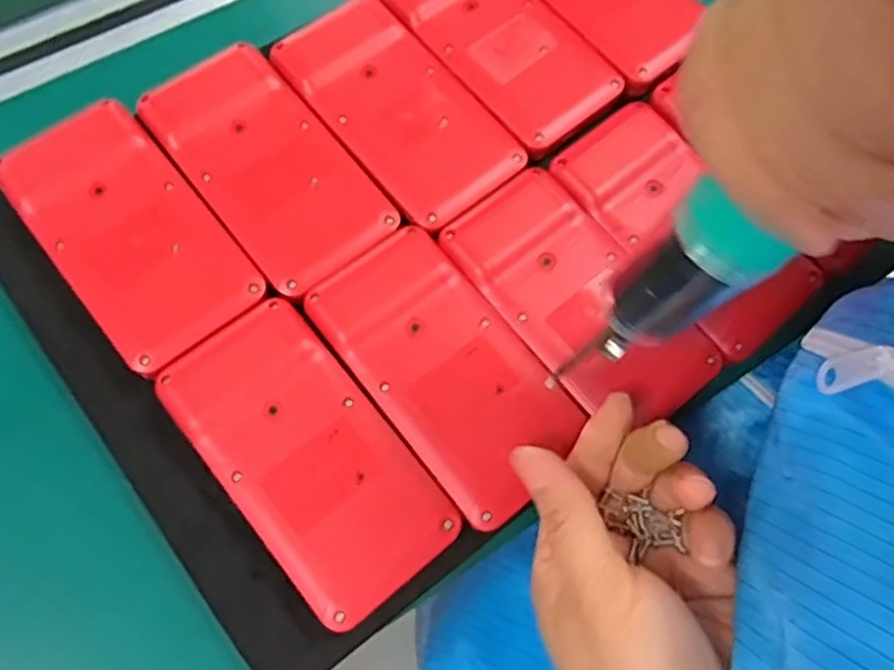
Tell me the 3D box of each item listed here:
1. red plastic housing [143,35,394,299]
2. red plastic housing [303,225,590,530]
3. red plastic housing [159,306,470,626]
[{"bbox_3d":[-0.079,-0.077,0.309,0.061,0.014,0.118,-37,76,-15],"label":"red plastic housing"},{"bbox_3d":[-0.001,0.012,0.284,0.062,0.015,0.115,-37,76,-15],"label":"red plastic housing"},{"bbox_3d":[-0.053,0.045,0.269,0.061,0.018,0.117,-38,76,-16],"label":"red plastic housing"}]

